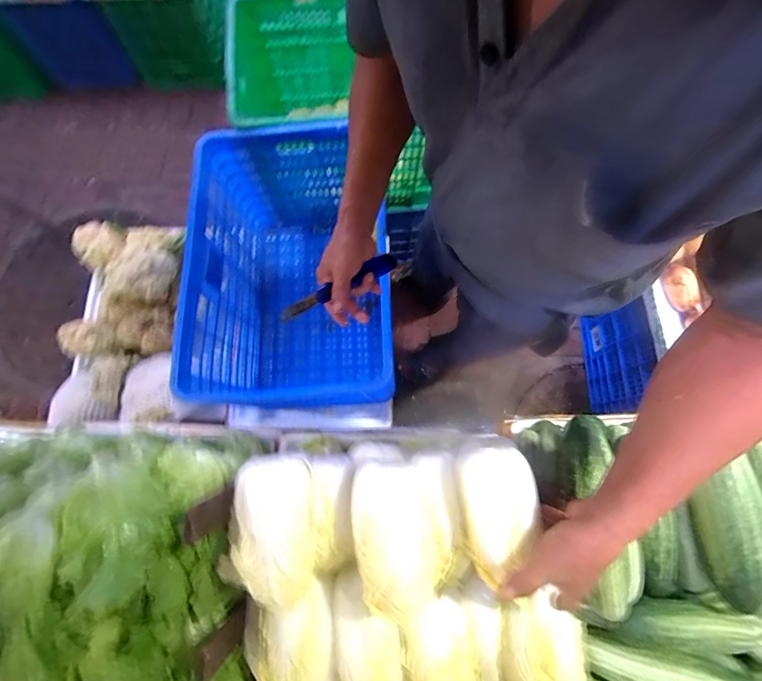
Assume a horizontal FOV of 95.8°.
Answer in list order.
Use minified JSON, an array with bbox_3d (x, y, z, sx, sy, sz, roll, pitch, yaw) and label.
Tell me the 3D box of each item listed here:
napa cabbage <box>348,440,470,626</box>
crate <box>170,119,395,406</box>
[{"bbox_3d":[0.036,0.235,0.457,0.137,0.121,0.189,-5,76,-1],"label":"napa cabbage"},{"bbox_3d":[-0.197,-0.140,0.874,0.395,0.363,0.616,-2,76,0],"label":"crate"}]

